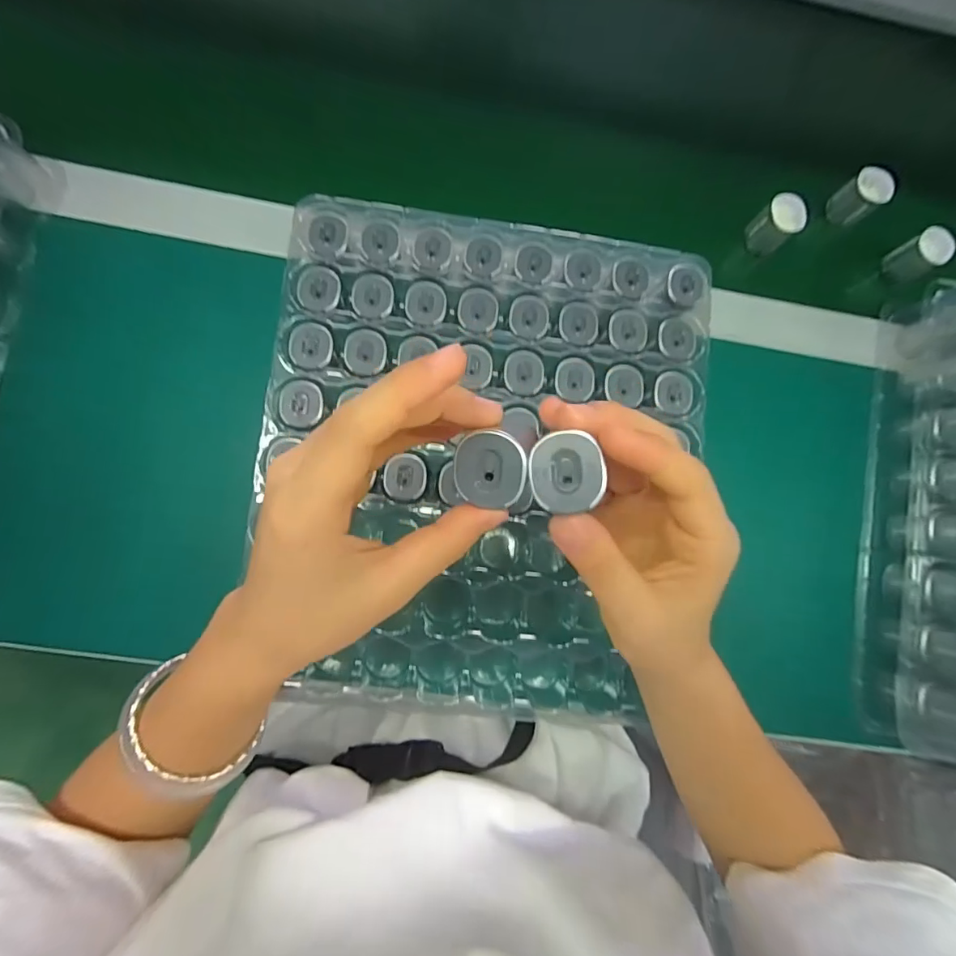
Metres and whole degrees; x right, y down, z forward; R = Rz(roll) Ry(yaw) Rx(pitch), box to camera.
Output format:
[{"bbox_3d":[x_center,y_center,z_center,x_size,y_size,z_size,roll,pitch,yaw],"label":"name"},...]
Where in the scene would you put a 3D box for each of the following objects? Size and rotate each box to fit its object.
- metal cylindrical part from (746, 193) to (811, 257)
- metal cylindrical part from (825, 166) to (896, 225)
[{"bbox_3d":[0.240,-0.204,0.401,0.027,0.036,0.031,-41,89,-9],"label":"metal cylindrical part"},{"bbox_3d":[0.316,-0.232,0.412,0.025,0.038,0.031,-35,88,-9],"label":"metal cylindrical part"}]

